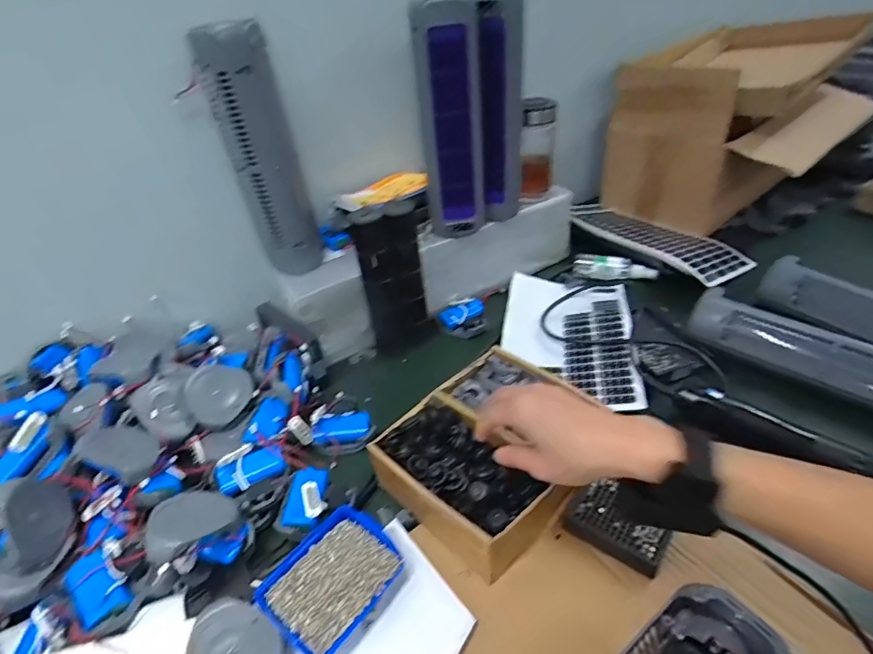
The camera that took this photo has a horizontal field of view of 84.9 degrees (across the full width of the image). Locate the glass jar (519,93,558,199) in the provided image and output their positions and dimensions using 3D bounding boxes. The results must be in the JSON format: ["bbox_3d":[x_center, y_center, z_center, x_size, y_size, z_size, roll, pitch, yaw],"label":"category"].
[{"bbox_3d":[0.163,-0.293,0.781,0.053,0.145,0.053,-4,36,3],"label":"glass jar"}]

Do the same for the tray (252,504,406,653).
[{"bbox_3d":[-0.091,0.231,0.432,0.089,0.041,0.110,27,47,36],"label":"tray"}]

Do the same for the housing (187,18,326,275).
[{"bbox_3d":[-0.217,-0.213,0.609,0.088,0.291,0.058,-16,37,-13],"label":"housing"}]

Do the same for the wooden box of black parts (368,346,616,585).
[{"bbox_3d":[0.060,0.131,0.508,0.170,0.071,0.204,26,47,36],"label":"wooden box of black parts"}]

